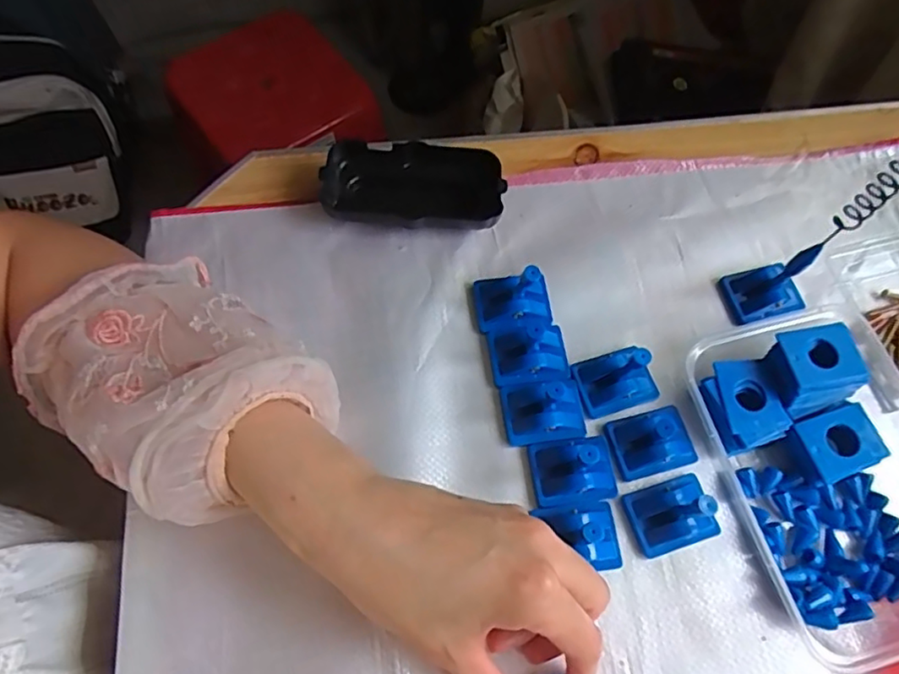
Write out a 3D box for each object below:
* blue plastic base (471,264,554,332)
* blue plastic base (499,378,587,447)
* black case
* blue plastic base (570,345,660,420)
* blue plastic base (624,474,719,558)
[{"bbox_3d":[0.039,-0.026,0.347,0.044,0.042,0.034,-5,67,-5],"label":"blue plastic base"},{"bbox_3d":[0.053,0.041,0.334,0.044,0.015,0.034,-7,68,-6],"label":"blue plastic base"},{"bbox_3d":[-0.024,-0.095,0.382,0.110,0.026,0.060,1,67,-3],"label":"black case"},{"bbox_3d":[0.096,0.019,0.332,0.043,0.044,0.034,-17,69,-10],"label":"blue plastic base"},{"bbox_3d":[0.119,0.093,0.314,0.044,0.022,0.034,-15,69,-9],"label":"blue plastic base"}]

